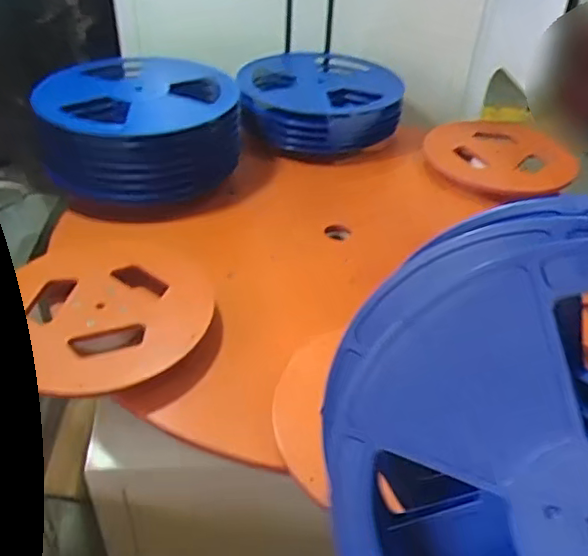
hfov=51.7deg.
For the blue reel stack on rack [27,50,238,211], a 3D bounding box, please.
[{"bbox_3d":[-0.231,-0.218,0.948,0.281,0.150,0.227,6,39,3],"label":"blue reel stack on rack"}]

